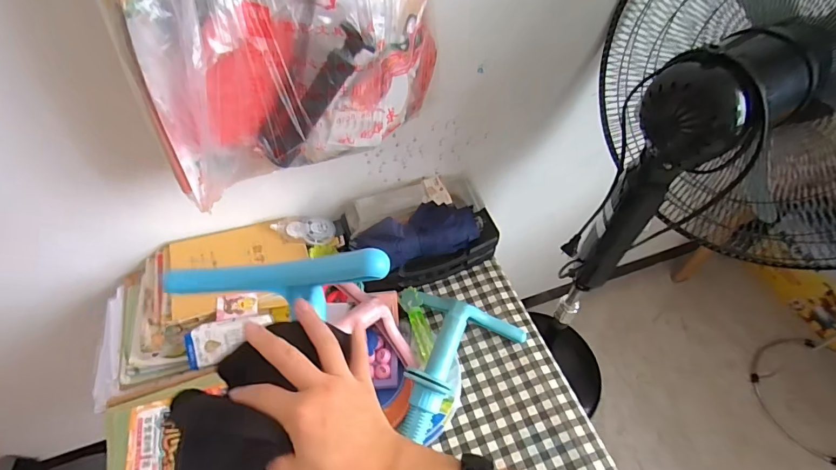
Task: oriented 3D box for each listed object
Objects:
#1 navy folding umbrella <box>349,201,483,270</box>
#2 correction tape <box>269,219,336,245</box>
[{"bbox_3d":[-0.002,-0.006,0.702,0.217,0.061,0.080,-17,54,-10],"label":"navy folding umbrella"},{"bbox_3d":[-0.202,-0.006,0.740,0.107,0.019,0.049,4,51,-17],"label":"correction tape"}]

